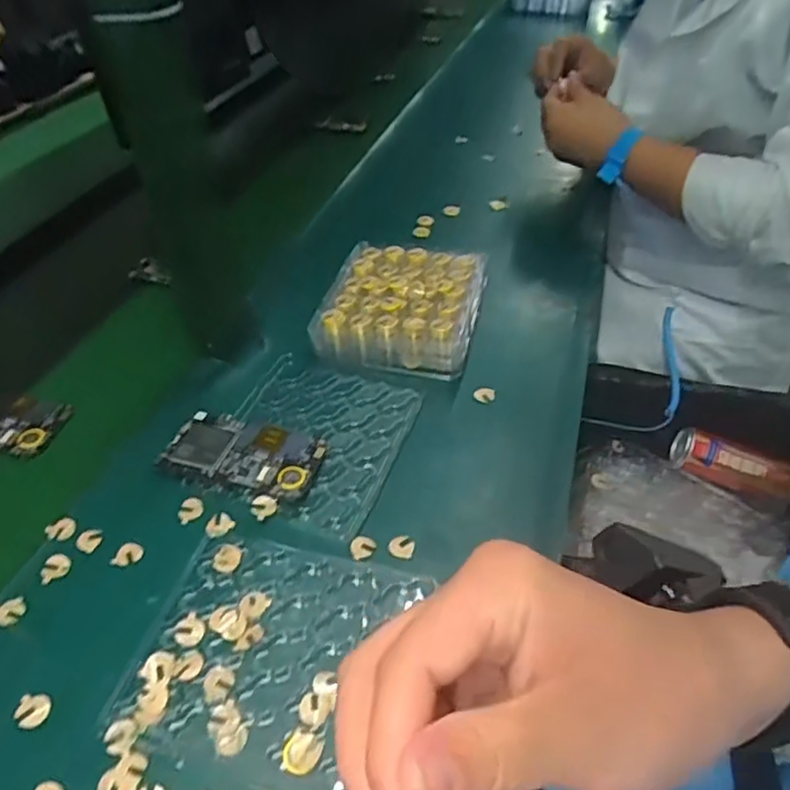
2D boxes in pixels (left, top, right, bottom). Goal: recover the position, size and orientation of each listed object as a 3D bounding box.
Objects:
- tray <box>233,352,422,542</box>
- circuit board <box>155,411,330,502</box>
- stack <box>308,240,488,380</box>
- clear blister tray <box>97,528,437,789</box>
[{"bbox_3d":[-0.069,0.033,0.524,0.147,0.010,0.158,14,46,16],"label":"tray"},{"bbox_3d":[-0.121,0.048,0.509,0.125,0.010,0.071,10,45,13],"label":"circuit board"},{"bbox_3d":[0.008,-0.094,0.632,0.147,0.041,0.161,8,44,10],"label":"stack"},{"bbox_3d":[-0.077,0.159,0.401,0.155,0.004,0.144,10,45,12],"label":"clear blister tray"}]

